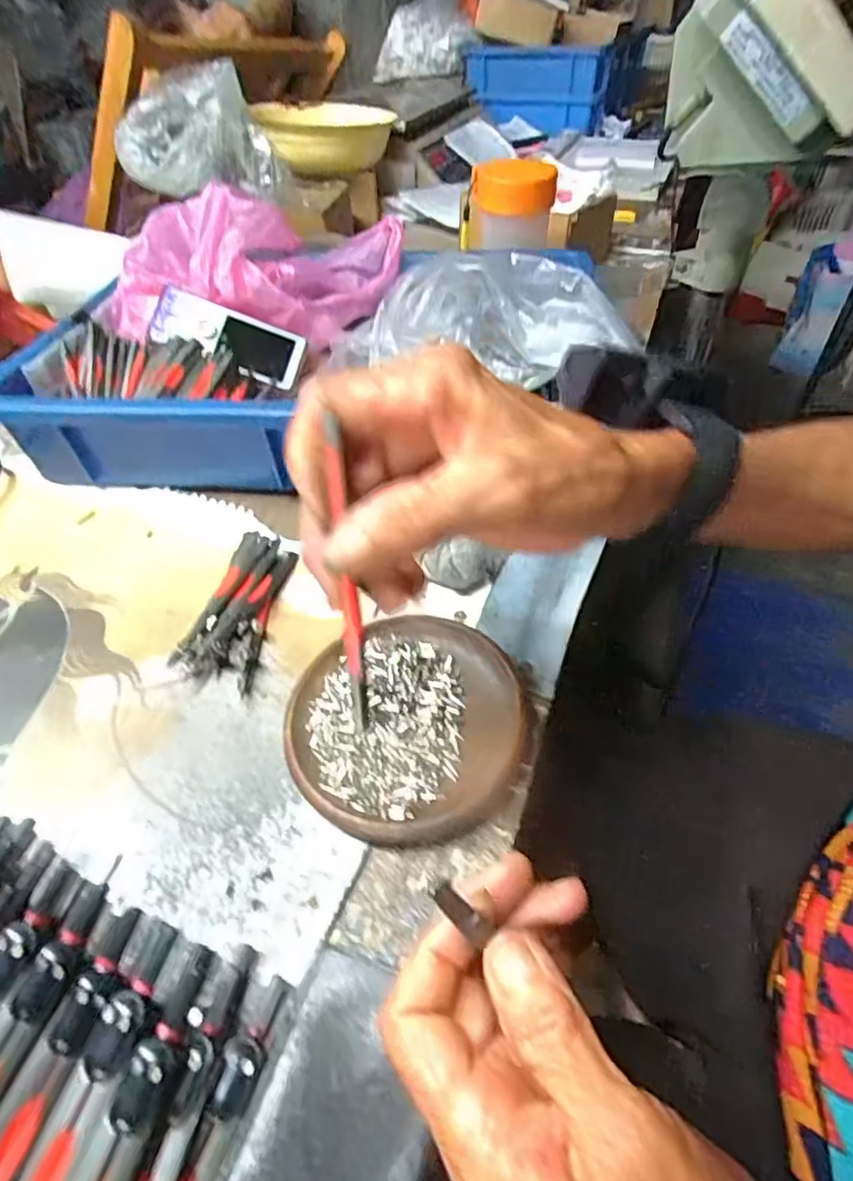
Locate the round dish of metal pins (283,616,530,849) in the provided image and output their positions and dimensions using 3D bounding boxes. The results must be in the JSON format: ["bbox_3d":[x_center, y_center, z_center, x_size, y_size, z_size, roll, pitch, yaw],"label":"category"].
[{"bbox_3d":[-0.009,0.065,0.296,0.110,0.024,0.110,-2,46,2],"label":"round dish of metal pins"}]

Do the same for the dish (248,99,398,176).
[{"bbox_3d":[-0.131,-0.599,0.797,0.182,0.056,0.153,-15,48,-10],"label":"dish"}]

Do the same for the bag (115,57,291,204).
[{"bbox_3d":[-0.248,-0.494,0.661,0.172,0.099,0.145,-12,47,-7],"label":"bag"}]

